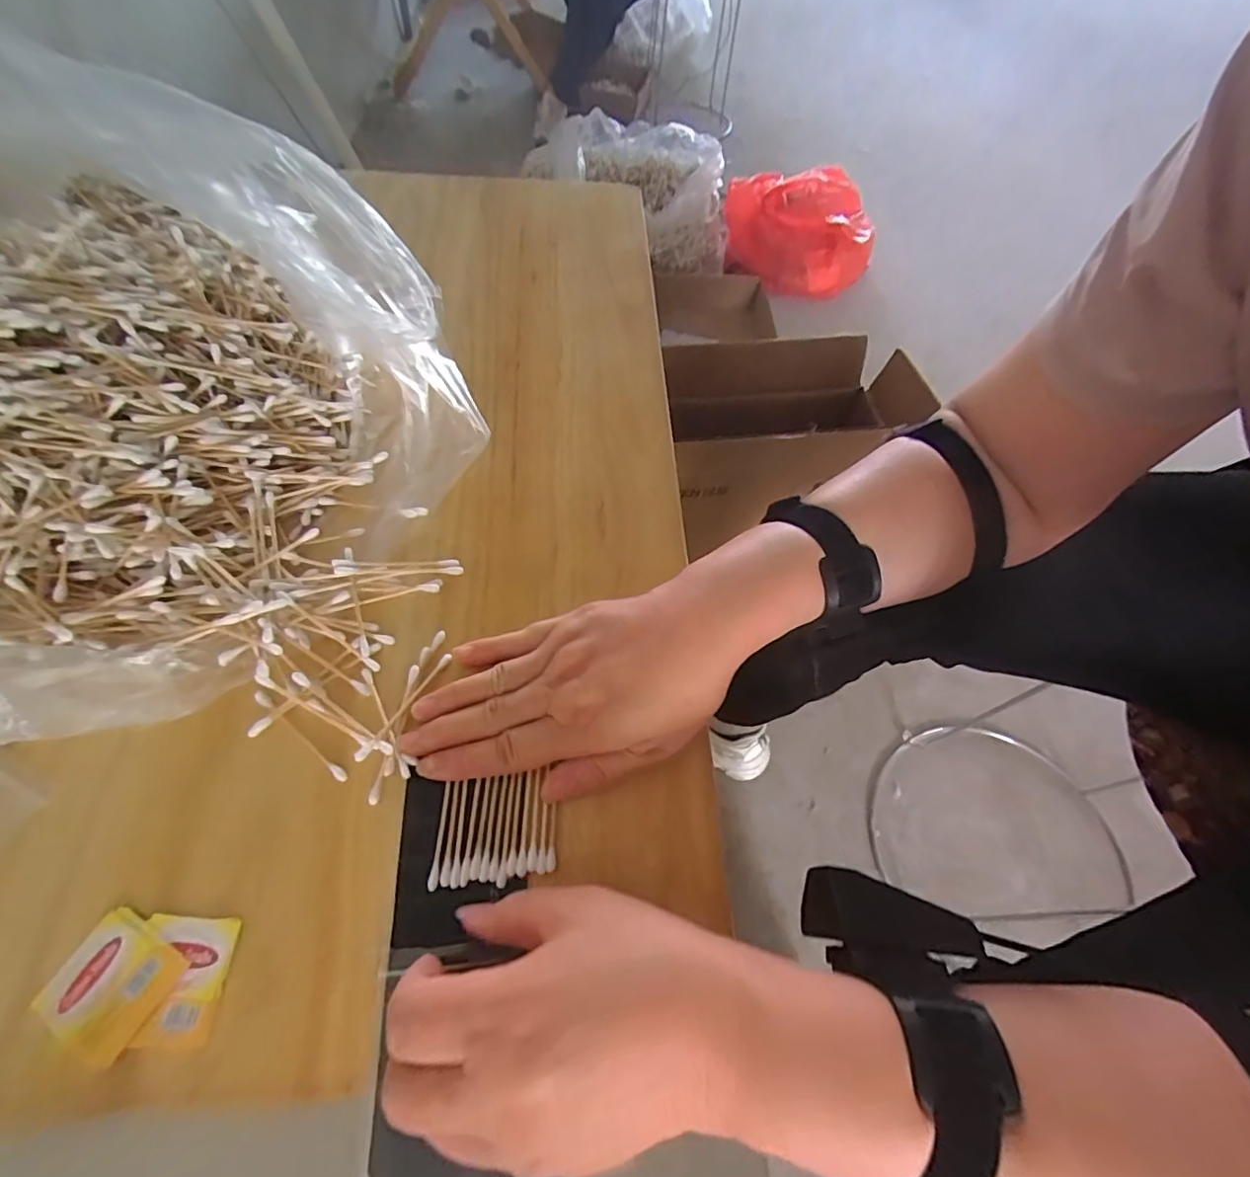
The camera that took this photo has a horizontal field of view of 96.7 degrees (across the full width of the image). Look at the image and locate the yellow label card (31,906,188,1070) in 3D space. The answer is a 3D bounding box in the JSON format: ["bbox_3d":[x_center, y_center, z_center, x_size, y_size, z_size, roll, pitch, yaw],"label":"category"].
[{"bbox_3d":[-0.216,0.166,0.234,0.046,0.004,0.042,26,60,12],"label":"yellow label card"}]

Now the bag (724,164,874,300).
[{"bbox_3d":[0.438,-0.895,1.398,0.366,0.174,0.296,6,58,0],"label":"bag"}]

